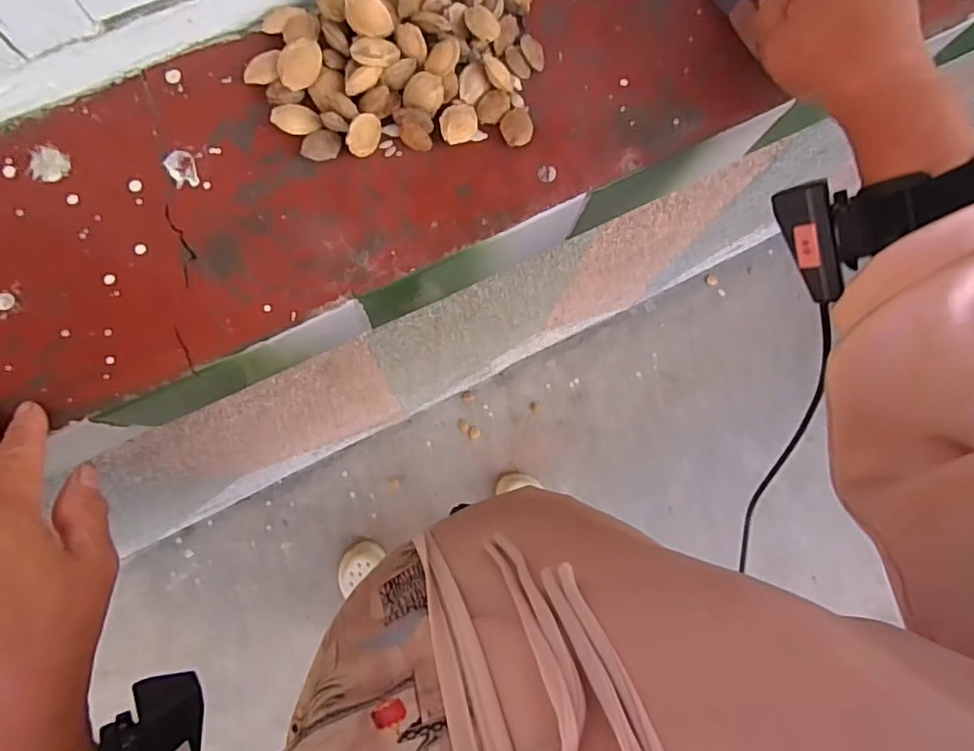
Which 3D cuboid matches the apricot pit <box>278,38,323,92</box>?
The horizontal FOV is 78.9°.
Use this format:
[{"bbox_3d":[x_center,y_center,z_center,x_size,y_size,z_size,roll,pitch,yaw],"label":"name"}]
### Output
[{"bbox_3d":[-0.105,-0.175,0.333,0.021,0.010,0.028,29,95,-15],"label":"apricot pit"}]

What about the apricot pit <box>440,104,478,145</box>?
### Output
[{"bbox_3d":[-0.016,-0.145,0.343,0.021,0.009,0.023,-5,81,-5],"label":"apricot pit"}]

